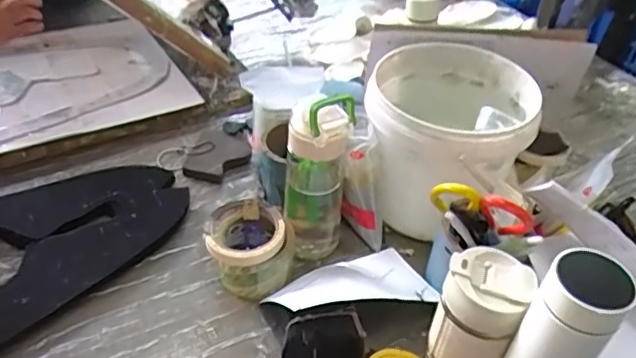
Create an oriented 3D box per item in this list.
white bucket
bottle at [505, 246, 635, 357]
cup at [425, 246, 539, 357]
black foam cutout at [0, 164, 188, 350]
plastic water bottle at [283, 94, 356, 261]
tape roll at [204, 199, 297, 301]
[{"bbox_3d":[0.167,-0.045,0.759,0.208,0.187,0.222,11,42,8],"label":"white bucket"},{"bbox_3d":[0.206,0.161,0.502,0.063,0.227,0.060,34,50,29],"label":"bottle"},{"bbox_3d":[0.161,0.145,0.574,0.075,0.147,0.069,2,42,-2],"label":"cup"},{"bbox_3d":[-0.324,0.076,0.716,0.318,0.026,0.237,-24,48,-28],"label":"black foam cutout"},{"bbox_3d":[-0.001,-0.005,0.675,0.077,0.227,0.066,3,42,-1],"label":"plastic water bottle"},{"bbox_3d":[-0.082,0.085,0.682,0.103,0.075,0.091,-3,42,-8],"label":"tape roll"}]

